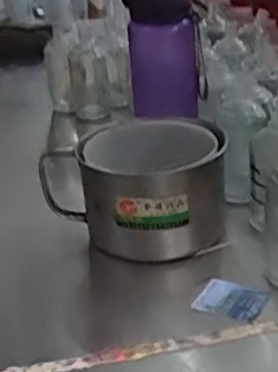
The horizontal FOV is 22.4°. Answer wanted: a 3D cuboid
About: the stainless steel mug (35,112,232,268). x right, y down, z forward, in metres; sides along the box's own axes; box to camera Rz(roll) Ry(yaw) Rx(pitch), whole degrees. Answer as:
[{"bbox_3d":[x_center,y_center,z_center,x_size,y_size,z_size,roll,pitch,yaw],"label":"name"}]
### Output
[{"bbox_3d":[0.013,0.001,0.663,0.135,0.094,0.144,16,33,39],"label":"stainless steel mug"}]

